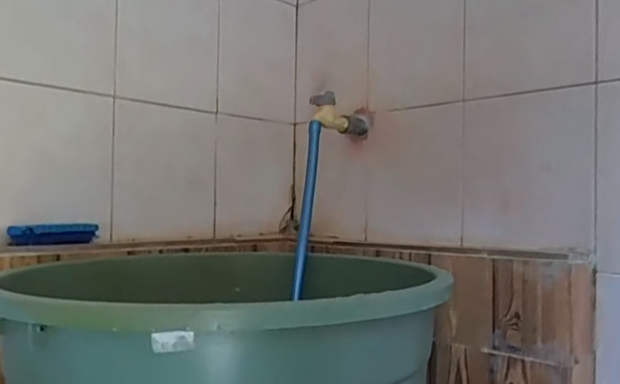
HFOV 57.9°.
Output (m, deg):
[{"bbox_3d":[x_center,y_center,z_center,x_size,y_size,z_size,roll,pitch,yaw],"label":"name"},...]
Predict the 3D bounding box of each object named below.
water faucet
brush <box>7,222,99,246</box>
[{"bbox_3d":[0.050,-0.128,0.977,0.057,0.040,0.146,0,-16,41],"label":"water faucet"},{"bbox_3d":[-0.347,0.057,0.763,0.109,0.029,0.022,2,-2,-28],"label":"brush"}]

